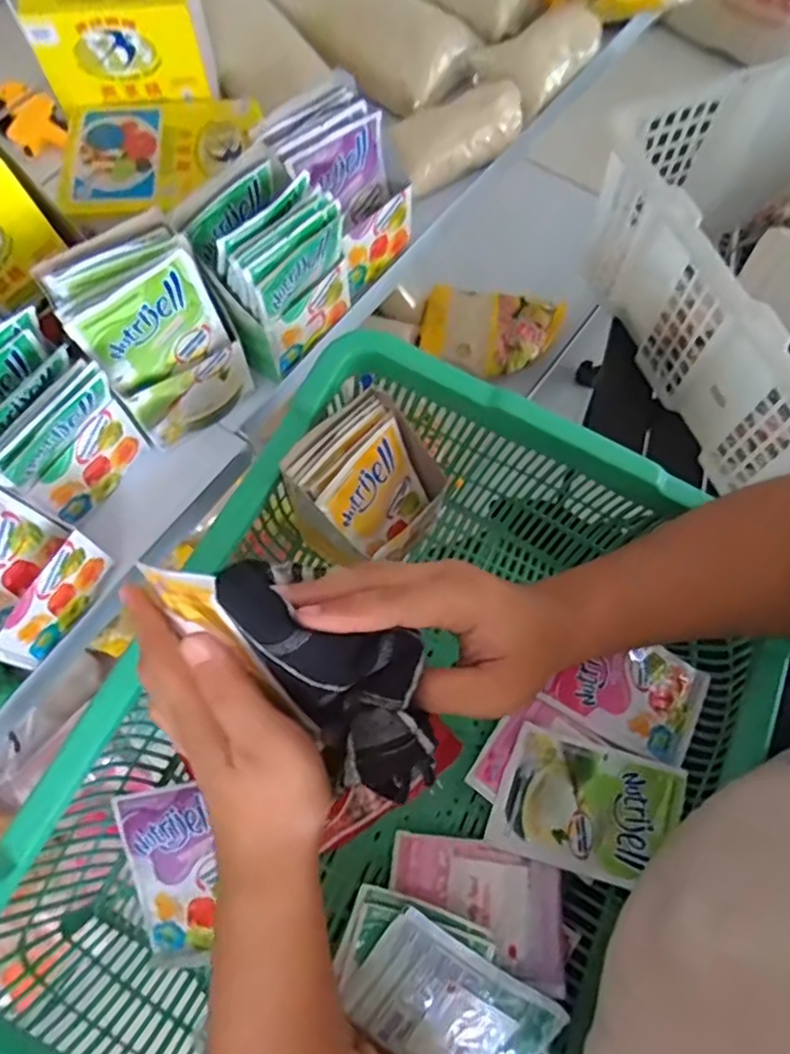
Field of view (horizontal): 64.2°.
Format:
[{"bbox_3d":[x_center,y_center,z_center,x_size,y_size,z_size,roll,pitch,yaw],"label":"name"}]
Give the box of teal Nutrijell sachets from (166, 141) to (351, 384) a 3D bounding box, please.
[{"bbox_3d":[-0.089,-0.180,0.433,0.086,0.097,0.086,40,73,15],"label":"box of teal Nutrijell sachets"}]

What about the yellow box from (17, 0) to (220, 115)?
[{"bbox_3d":[-0.197,-0.361,0.453,0.118,0.070,0.074,-13,68,-5],"label":"yellow box"}]

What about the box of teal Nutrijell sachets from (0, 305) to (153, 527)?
[{"bbox_3d":[-0.223,-0.067,0.375,0.096,0.120,0.084,31,71,12],"label":"box of teal Nutrijell sachets"}]

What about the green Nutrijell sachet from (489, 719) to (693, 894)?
[{"bbox_3d":[0.122,0.175,0.397,0.108,0.016,0.076,16,69,7],"label":"green Nutrijell sachet"}]

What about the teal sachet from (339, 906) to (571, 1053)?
[{"bbox_3d":[0.035,0.281,0.364,0.118,0.017,0.077,35,93,0],"label":"teal sachet"}]

